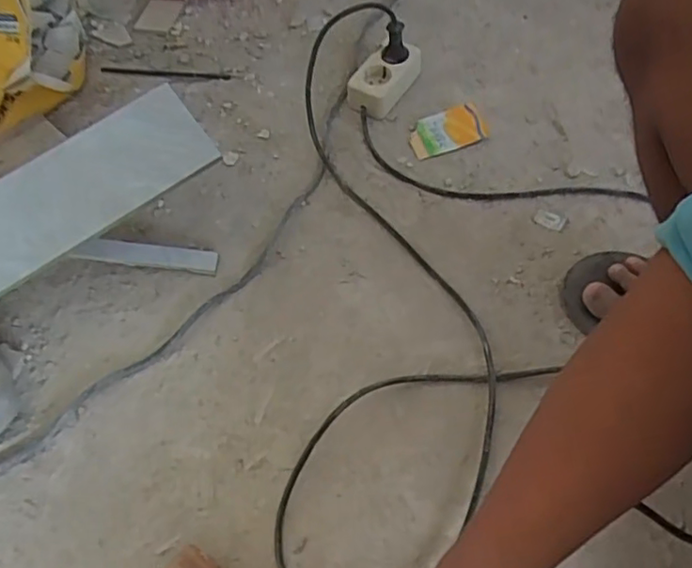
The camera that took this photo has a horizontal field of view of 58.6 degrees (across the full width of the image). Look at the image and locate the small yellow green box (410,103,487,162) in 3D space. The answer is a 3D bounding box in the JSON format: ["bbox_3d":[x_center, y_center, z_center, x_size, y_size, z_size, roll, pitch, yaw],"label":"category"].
[{"bbox_3d":[0.128,-0.196,0.786,0.101,0.011,0.060,-21,60,-9],"label":"small yellow green box"}]

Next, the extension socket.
[{"bbox_3d":[0.053,-0.274,0.818,0.064,0.041,0.107,28,65,19],"label":"extension socket"}]

